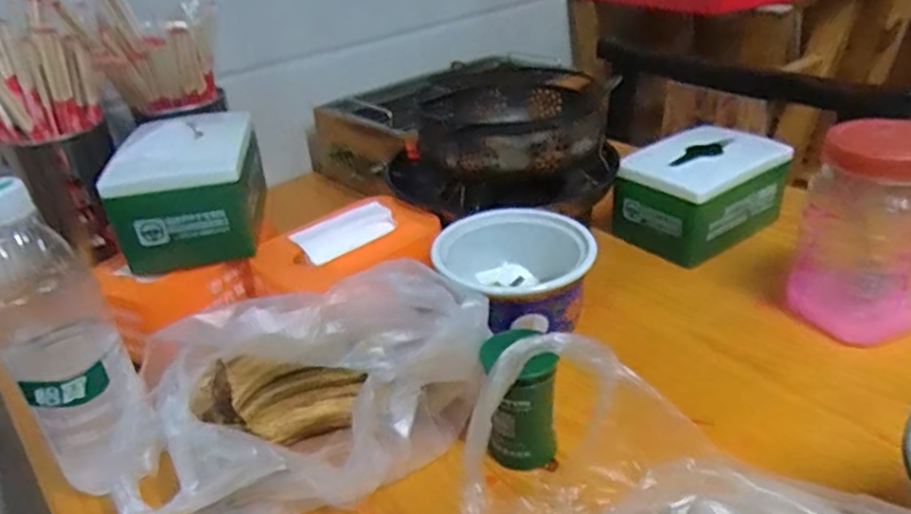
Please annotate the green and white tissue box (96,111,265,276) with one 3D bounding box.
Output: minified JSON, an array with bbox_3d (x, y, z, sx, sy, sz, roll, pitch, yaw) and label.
[{"bbox_3d":[-0.233,-0.066,0.596,0.105,0.089,0.158,-8,30,-6],"label":"green and white tissue box"}]

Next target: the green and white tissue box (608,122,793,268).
[{"bbox_3d":[0.248,-0.063,0.678,0.166,0.089,0.107,-24,35,-30],"label":"green and white tissue box"}]

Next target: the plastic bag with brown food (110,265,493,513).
[{"bbox_3d":[-0.097,0.093,0.431,0.228,0.104,0.117,-13,31,-13],"label":"plastic bag with brown food"}]

